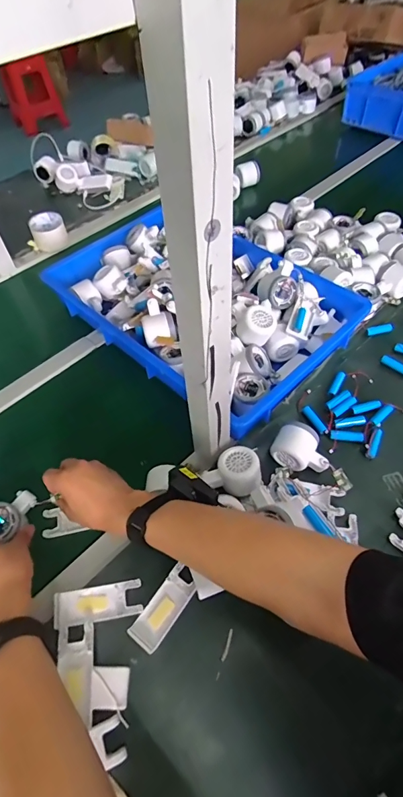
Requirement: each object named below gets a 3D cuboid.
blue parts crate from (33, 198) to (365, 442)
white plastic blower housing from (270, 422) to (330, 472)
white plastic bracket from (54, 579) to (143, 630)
[{"bbox_3d":[-0.013,-0.203,0.750,0.363,0.100,0.539,-40,61,-23],"label":"blue parts crate"},{"bbox_3d":[0.148,0.077,0.568,0.079,0.051,0.057,33,62,23],"label":"white plastic blower housing"},{"bbox_3d":[-0.126,0.252,0.479,0.102,0.013,0.039,-9,54,-3],"label":"white plastic bracket"}]

